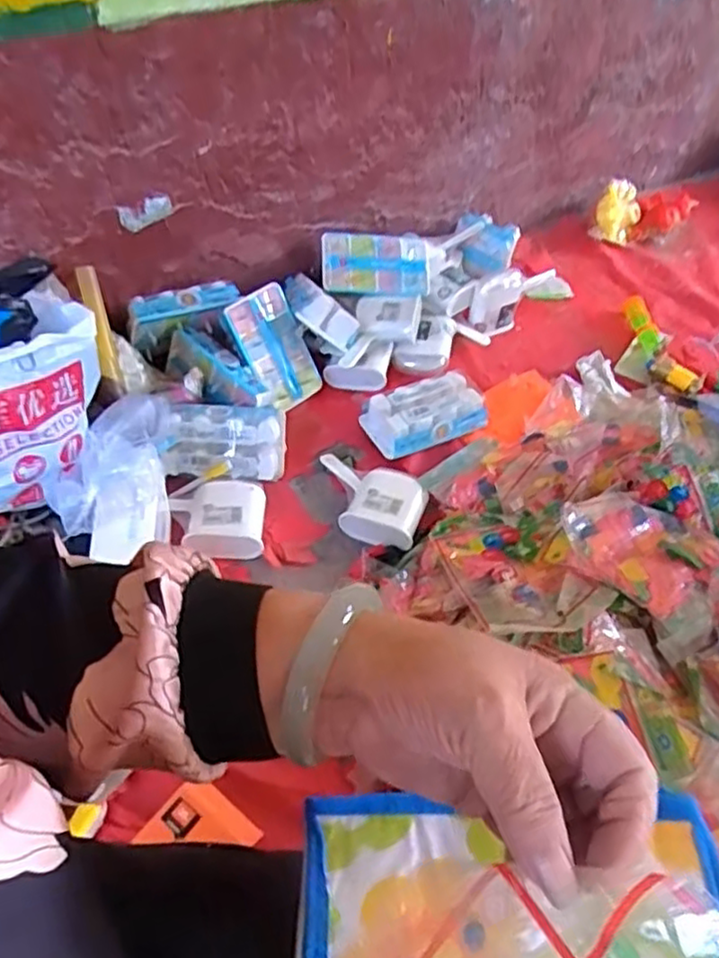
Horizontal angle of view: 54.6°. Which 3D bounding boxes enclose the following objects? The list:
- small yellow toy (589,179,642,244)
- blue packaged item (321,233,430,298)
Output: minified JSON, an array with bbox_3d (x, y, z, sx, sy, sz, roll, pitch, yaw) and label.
[{"bbox_3d":[0.548,-0.563,1.488,0.078,0.112,0.123,30,54,20],"label":"small yellow toy"},{"bbox_3d":[0.027,-0.362,1.171,0.180,0.029,0.102,1,94,-8],"label":"blue packaged item"}]

